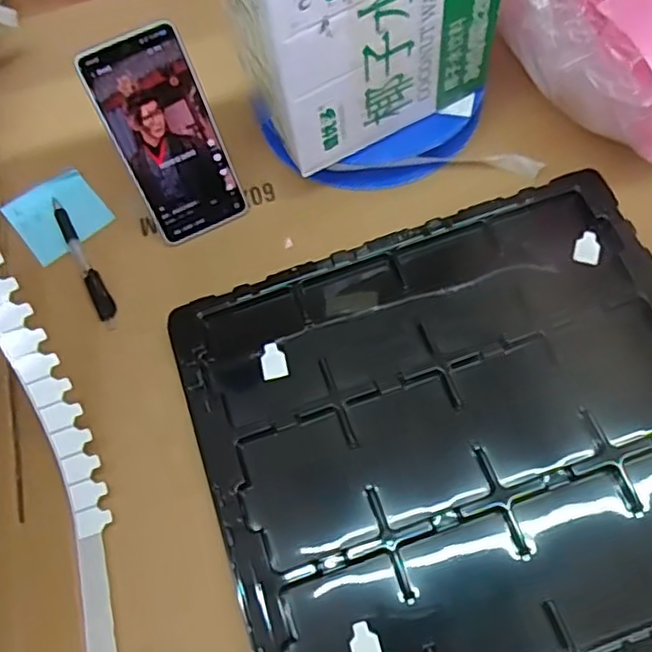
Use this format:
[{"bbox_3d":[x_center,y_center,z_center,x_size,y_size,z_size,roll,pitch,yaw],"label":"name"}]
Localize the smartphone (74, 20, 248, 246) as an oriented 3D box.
[{"bbox_3d":[-0.122,-0.144,0.521,0.077,0.168,0.008,-27,40,-8],"label":"smartphone"}]

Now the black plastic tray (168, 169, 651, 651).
[{"bbox_3d":[0.099,0.076,0.467,0.359,0.021,0.331,-18,67,-4],"label":"black plastic tray"}]

